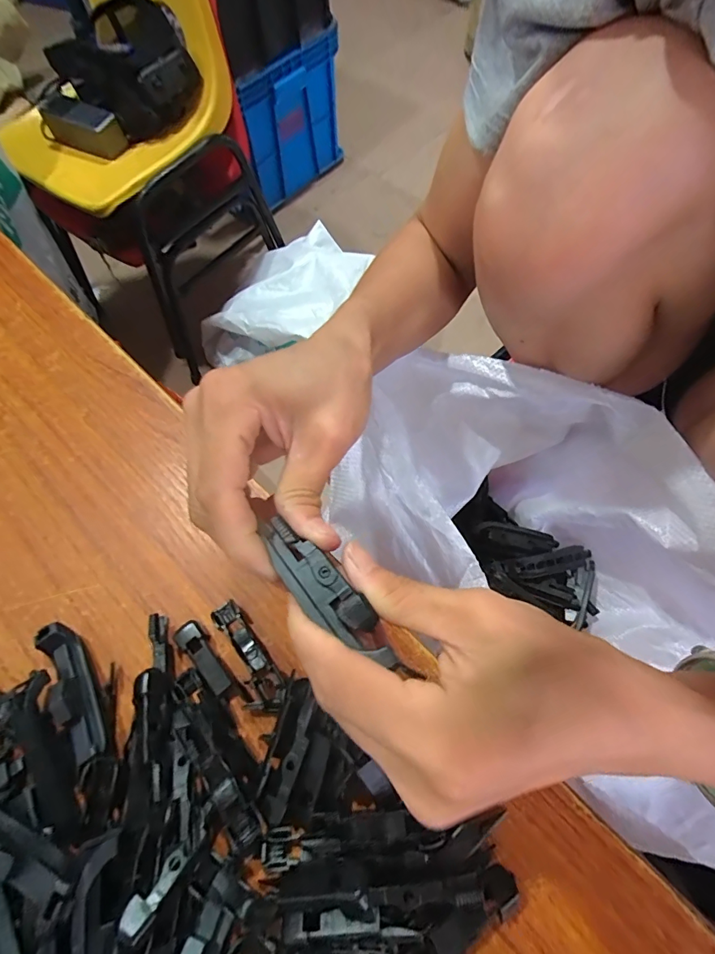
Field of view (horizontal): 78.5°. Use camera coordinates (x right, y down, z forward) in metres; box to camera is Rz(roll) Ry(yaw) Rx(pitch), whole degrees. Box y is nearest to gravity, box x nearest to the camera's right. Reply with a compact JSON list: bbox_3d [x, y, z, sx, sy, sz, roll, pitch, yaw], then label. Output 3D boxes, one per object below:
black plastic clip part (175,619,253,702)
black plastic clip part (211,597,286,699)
[{"bbox_3d":[-0.077,0.098,0.228,0.012,0.010,0.052,-39,70,-15],"label":"black plastic clip part"},{"bbox_3d":[-0.059,0.090,0.232,0.015,0.010,0.053,-34,69,-13],"label":"black plastic clip part"}]

